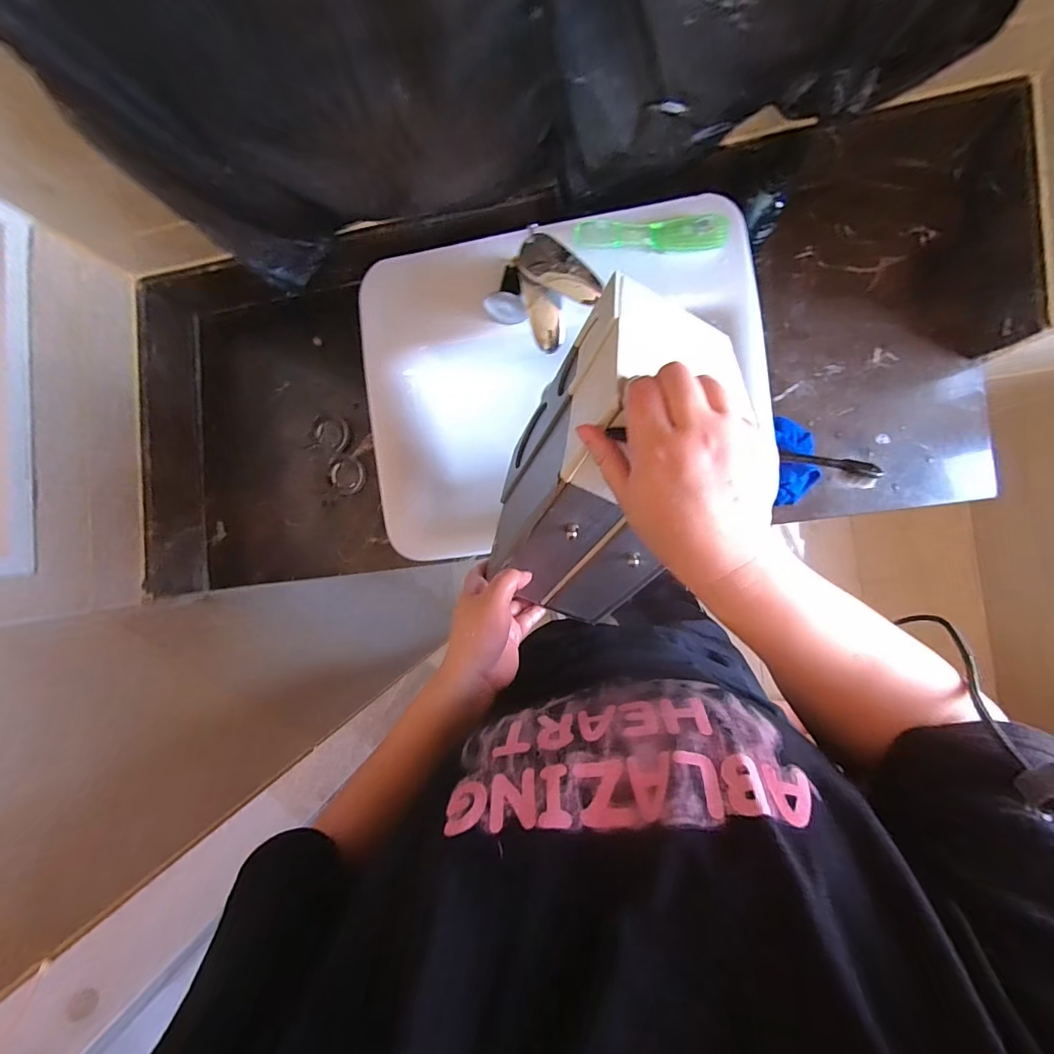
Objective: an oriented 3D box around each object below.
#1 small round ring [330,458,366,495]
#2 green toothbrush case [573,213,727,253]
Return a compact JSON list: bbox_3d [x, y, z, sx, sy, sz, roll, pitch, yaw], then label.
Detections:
[{"bbox_3d":[-0.297,-0.083,0.755,0.055,0.015,0.059,0,90,7],"label":"small round ring"},{"bbox_3d":[0.158,-0.372,0.578,0.187,0.031,0.031,0,90,7],"label":"green toothbrush case"}]

